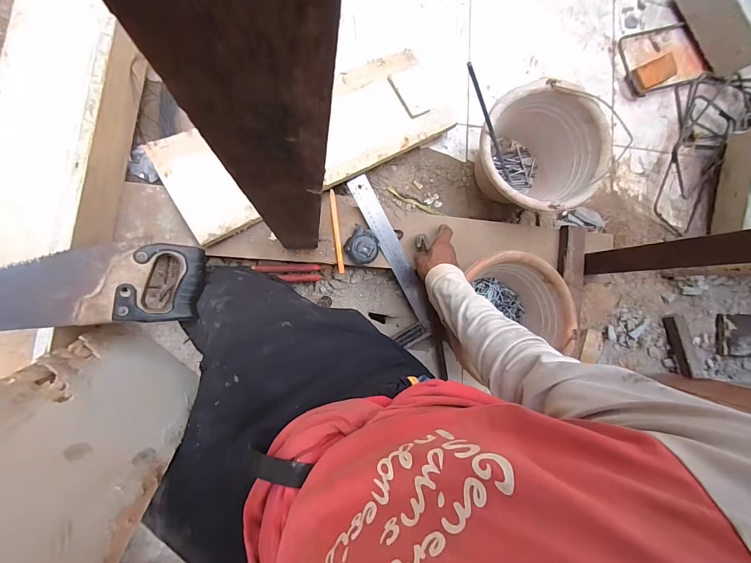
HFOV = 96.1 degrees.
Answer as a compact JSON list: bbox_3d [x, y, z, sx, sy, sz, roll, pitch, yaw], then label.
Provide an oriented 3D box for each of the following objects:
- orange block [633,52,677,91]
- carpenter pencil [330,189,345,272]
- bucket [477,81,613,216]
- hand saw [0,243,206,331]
[{"bbox_3d":[0.706,-0.528,0.856,0.120,0.034,0.062,-27,94,-9],"label":"orange block"},{"bbox_3d":[-0.074,-0.095,0.650,0.012,0.005,0.157,-7,91,-12],"label":"carpenter pencil"},{"bbox_3d":[0.313,-0.253,0.716,0.248,0.177,0.234,0,89,-10],"label":"bucket"},{"bbox_3d":[-0.488,0.026,0.435,0.484,0.026,0.113,-8,91,-22],"label":"hand saw"}]

